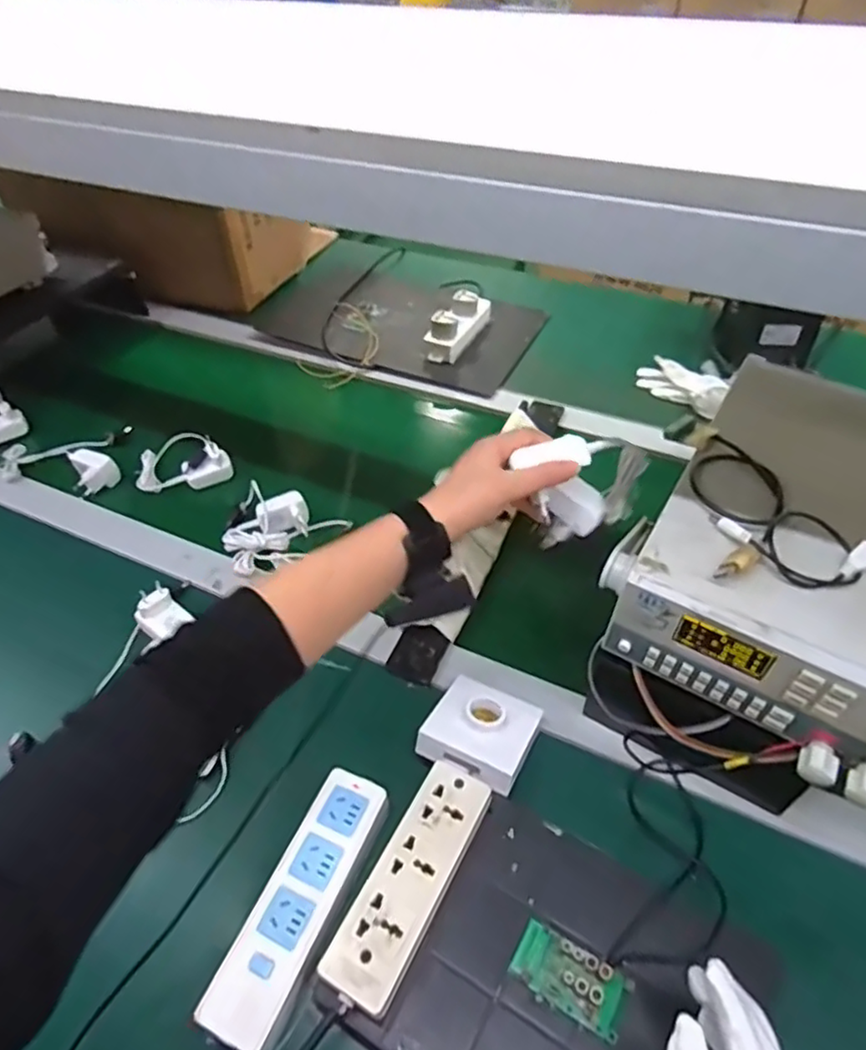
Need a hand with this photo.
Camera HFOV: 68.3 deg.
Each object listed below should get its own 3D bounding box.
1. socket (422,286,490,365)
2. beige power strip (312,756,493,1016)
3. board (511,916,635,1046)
[{"bbox_3d":[0.042,-0.336,1.076,0.056,0.068,0.171,21,51,20],"label":"socket"},{"bbox_3d":[-0.016,0.267,0.483,0.052,0.034,0.169,22,51,22],"label":"beige power strip"},{"bbox_3d":[0.096,0.316,0.446,0.077,0.018,0.040,23,52,22],"label":"board"}]

